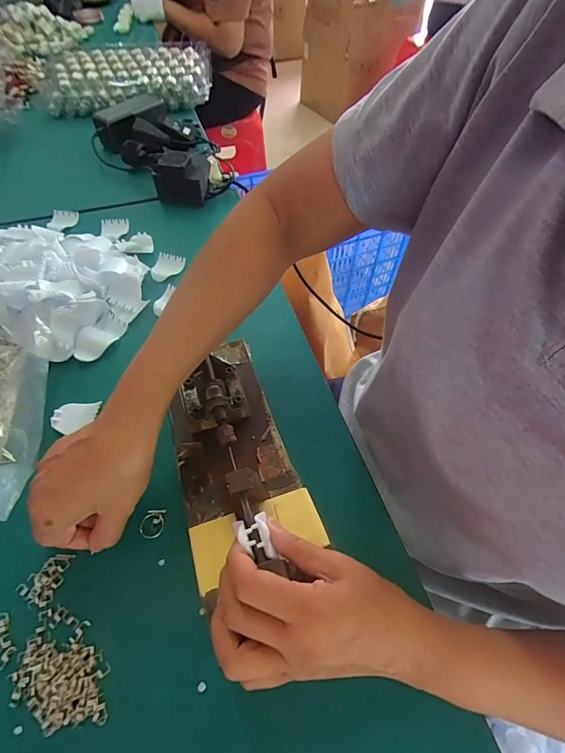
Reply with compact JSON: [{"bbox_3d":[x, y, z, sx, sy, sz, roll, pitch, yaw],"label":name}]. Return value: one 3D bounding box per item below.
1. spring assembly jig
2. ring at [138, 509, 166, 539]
[{"bbox_3d":[-0.051,0.052,0.339,0.107,0.061,0.226,-16,58,-13],"label":"spring assembly jig"},{"bbox_3d":[-0.114,0.128,0.319,0.022,0.004,0.024,1,56,-2],"label":"ring"}]

